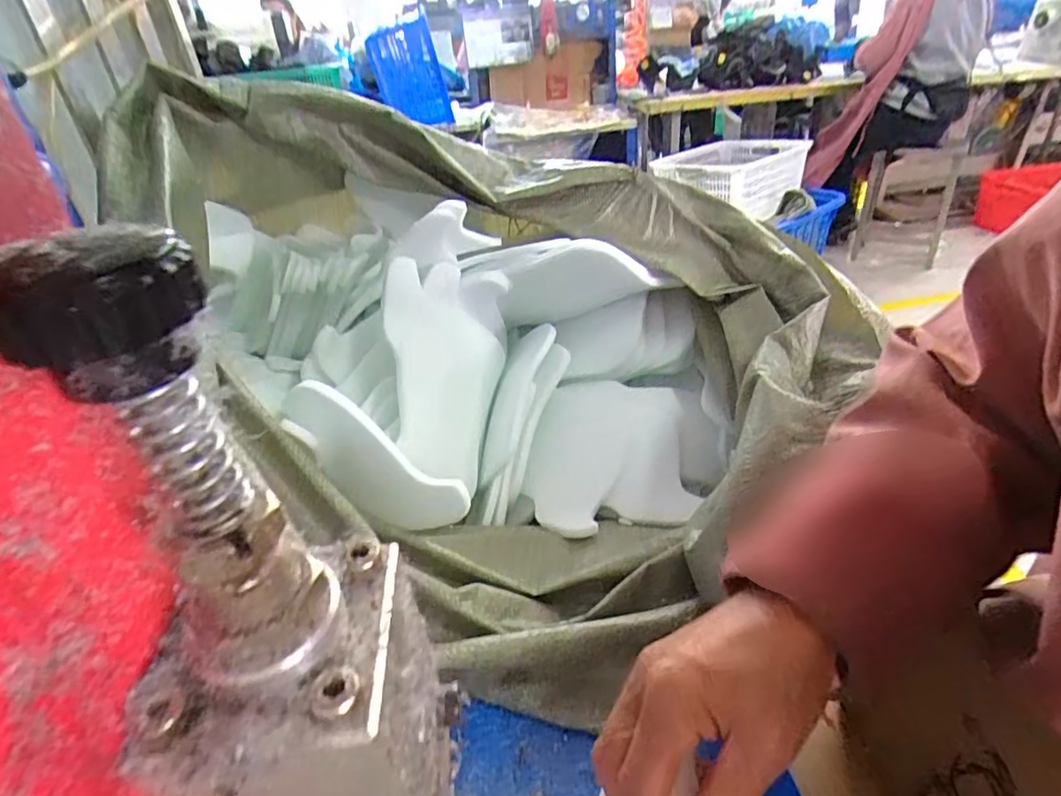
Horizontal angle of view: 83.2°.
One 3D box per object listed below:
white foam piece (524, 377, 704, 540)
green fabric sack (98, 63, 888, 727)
[{"bbox_3d":[0.073,0.054,0.591,0.154,0.024,0.180,-4,50,3],"label":"white foam piece"},{"bbox_3d":[-0.050,-0.111,0.577,0.612,0.329,0.492,25,43,38],"label":"green fabric sack"}]

